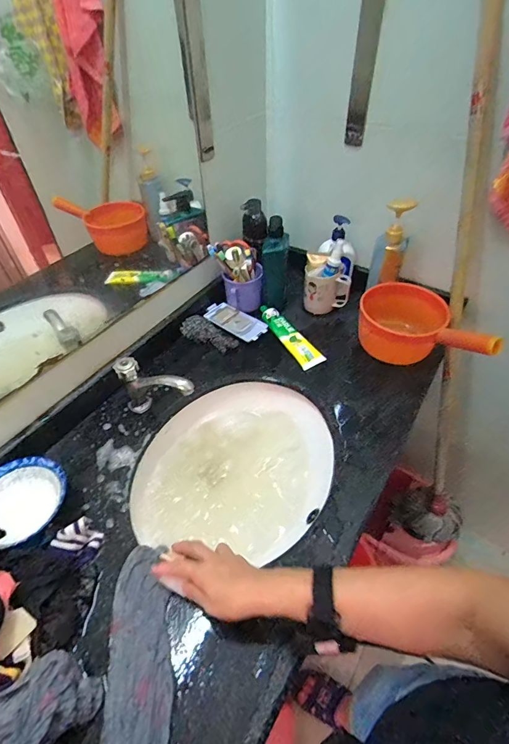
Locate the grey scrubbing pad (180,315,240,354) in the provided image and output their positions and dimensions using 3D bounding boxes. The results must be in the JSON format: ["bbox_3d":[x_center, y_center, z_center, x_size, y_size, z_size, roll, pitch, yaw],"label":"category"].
[{"bbox_3d":[-0.098,-0.084,0.847,0.130,0.022,0.052,27,52,7],"label":"grey scrubbing pad"}]

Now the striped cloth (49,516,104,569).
[{"bbox_3d":[-0.248,0.240,0.540,0.047,0.038,0.056,16,50,17],"label":"striped cloth"}]

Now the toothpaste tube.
[{"bbox_3d":[0.074,-0.086,0.837,0.050,0.033,0.198,-24,51,-19],"label":"toothpaste tube"}]

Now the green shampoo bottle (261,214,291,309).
[{"bbox_3d":[0.046,-0.244,0.856,0.059,0.192,0.074,0,47,2],"label":"green shampoo bottle"}]

